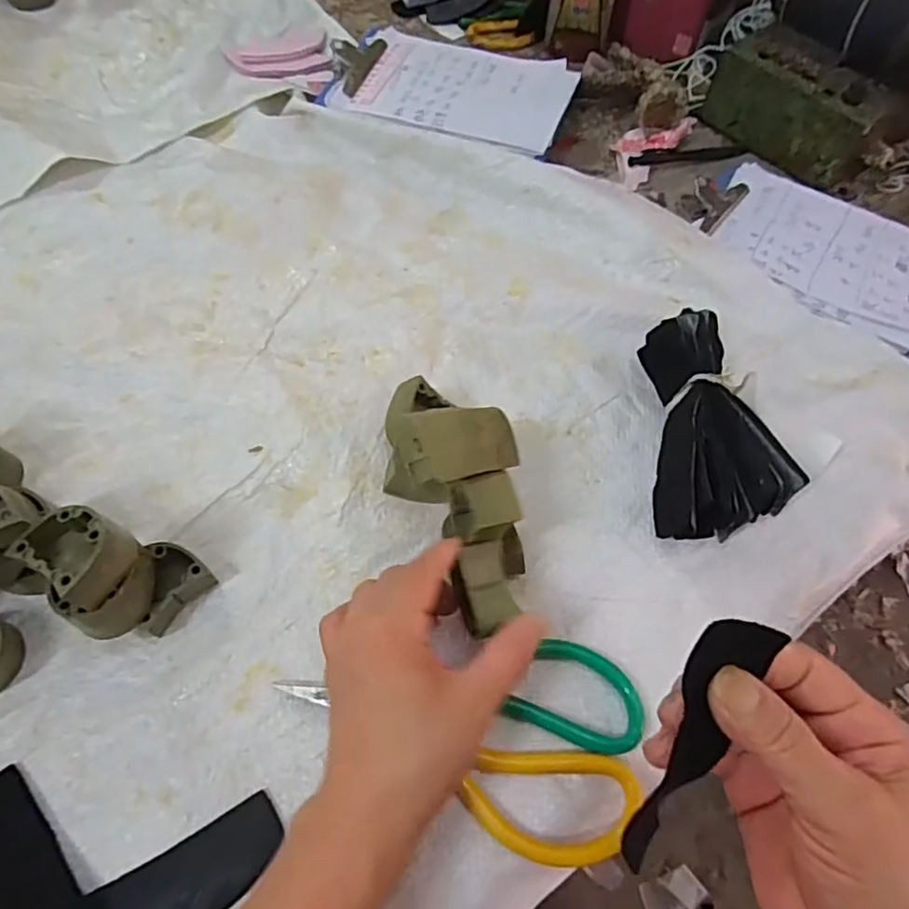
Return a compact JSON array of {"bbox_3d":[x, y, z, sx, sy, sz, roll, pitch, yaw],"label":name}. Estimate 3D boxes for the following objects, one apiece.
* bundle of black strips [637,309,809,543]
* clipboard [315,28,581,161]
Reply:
[{"bbox_3d":[0.170,-0.021,0.413,0.076,0.046,0.159,3,61,0],"label":"bundle of black strips"},{"bbox_3d":[-0.004,-0.357,0.600,0.230,0.016,0.153,19,59,8],"label":"clipboard"}]

